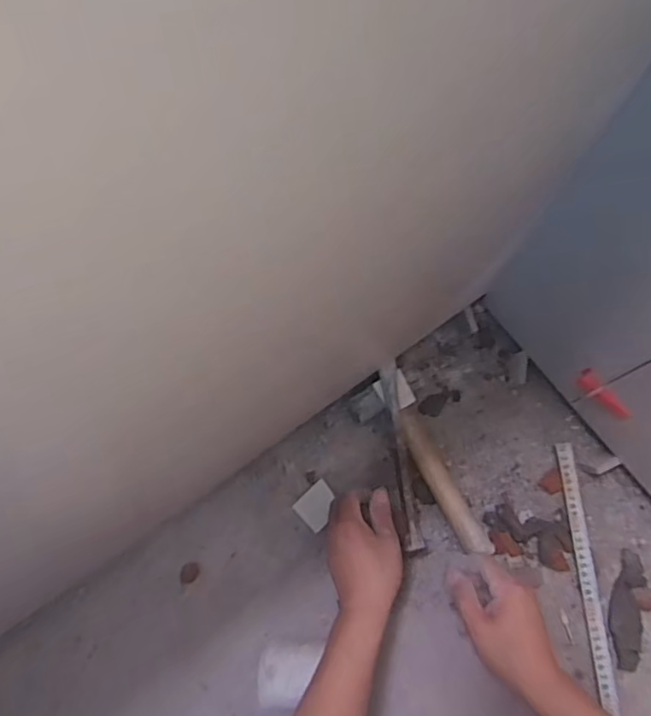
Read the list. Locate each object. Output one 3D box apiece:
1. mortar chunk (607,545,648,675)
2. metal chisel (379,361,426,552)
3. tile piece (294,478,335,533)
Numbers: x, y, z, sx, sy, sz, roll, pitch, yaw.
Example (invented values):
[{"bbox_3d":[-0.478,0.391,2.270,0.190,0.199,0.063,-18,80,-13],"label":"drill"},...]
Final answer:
[{"bbox_3d":[0.363,0.299,0.652,0.041,0.009,0.132,18,71,4],"label":"mortar chunk"},{"bbox_3d":[0.091,0.114,0.656,0.021,0.015,0.223,-6,75,-4],"label":"metal chisel"},{"bbox_3d":[-0.008,0.184,0.680,0.050,0.009,0.043,-41,77,-14],"label":"tile piece"}]

